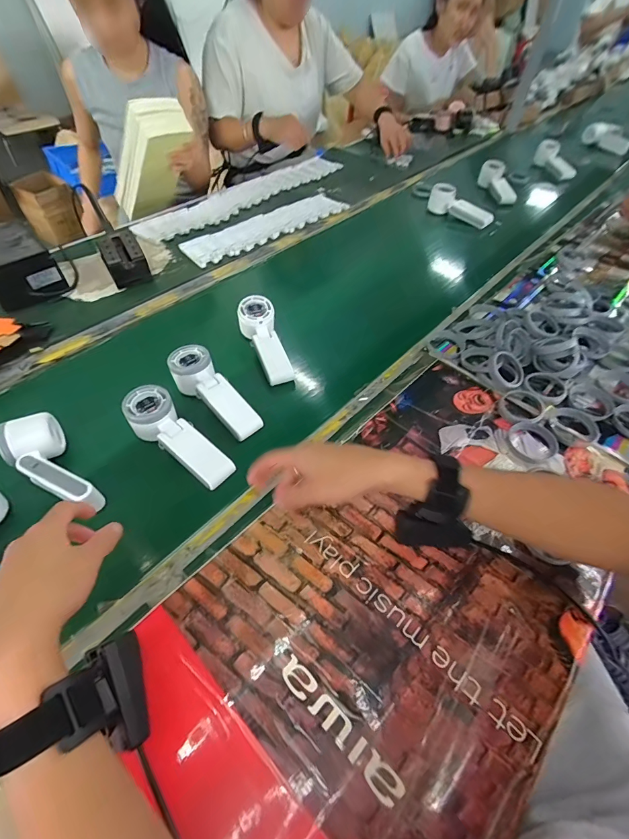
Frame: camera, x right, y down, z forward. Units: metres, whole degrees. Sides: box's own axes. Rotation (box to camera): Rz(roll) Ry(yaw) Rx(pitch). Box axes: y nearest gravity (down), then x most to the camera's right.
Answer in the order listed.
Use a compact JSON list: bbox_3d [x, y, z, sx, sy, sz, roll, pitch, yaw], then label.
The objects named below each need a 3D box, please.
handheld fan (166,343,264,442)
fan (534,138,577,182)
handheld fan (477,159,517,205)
[{"bbox_3d":[-0.144,-0.041,0.530,0.059,0.042,0.167,-33,58,-24],"label":"handheld fan"},{"bbox_3d":[0.724,-0.788,1.154,0.044,0.079,0.257,2,51,1],"label":"fan"},{"bbox_3d":[0.502,-0.652,1.039,0.058,0.057,0.153,-2,51,-2],"label":"handheld fan"}]

